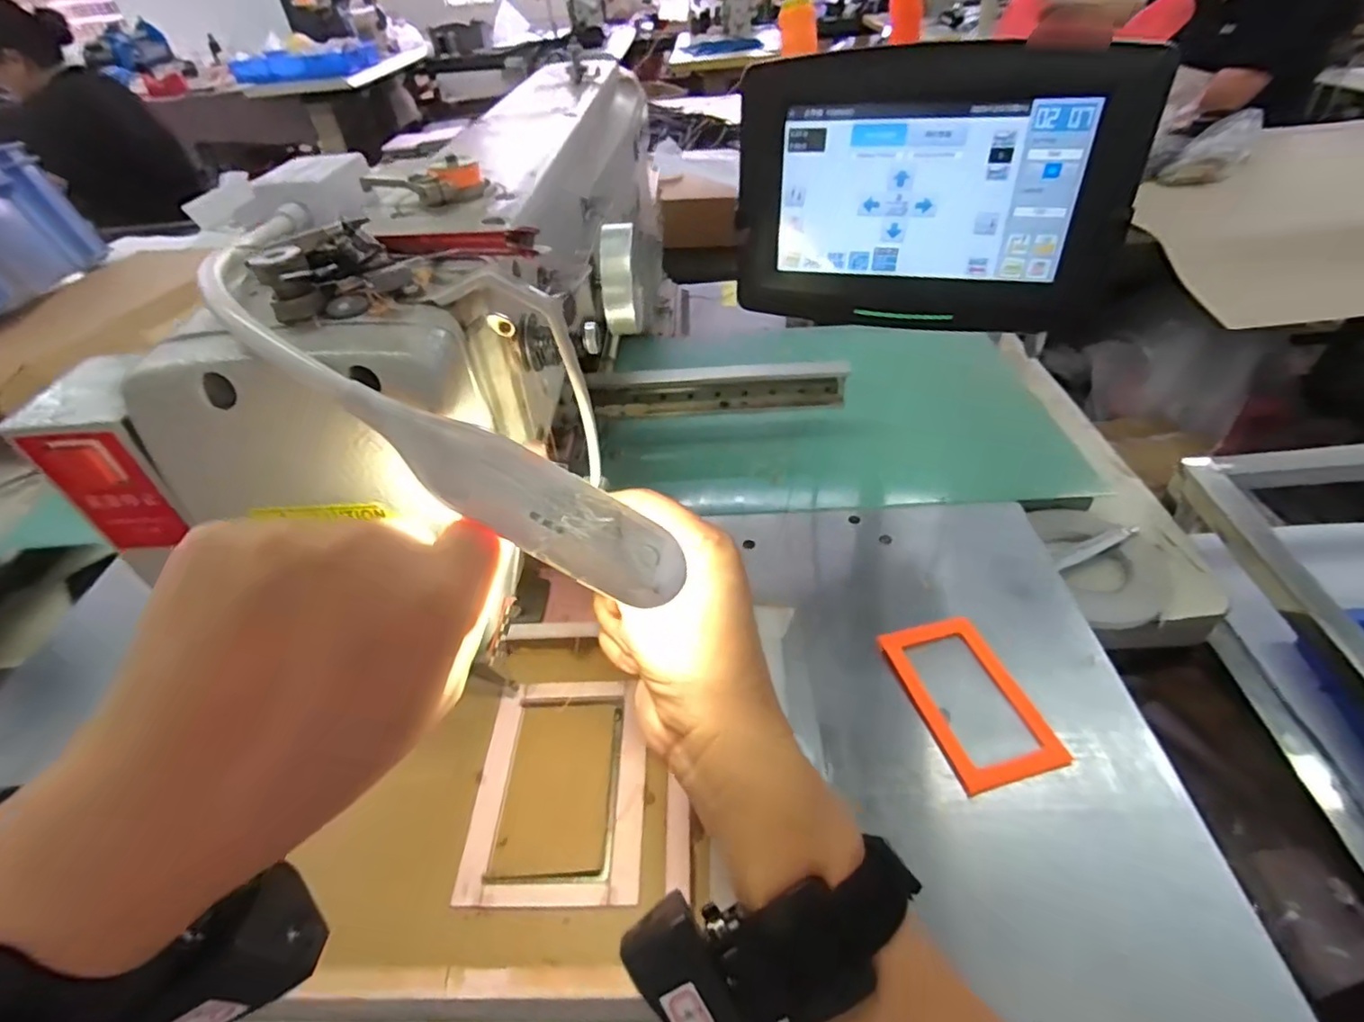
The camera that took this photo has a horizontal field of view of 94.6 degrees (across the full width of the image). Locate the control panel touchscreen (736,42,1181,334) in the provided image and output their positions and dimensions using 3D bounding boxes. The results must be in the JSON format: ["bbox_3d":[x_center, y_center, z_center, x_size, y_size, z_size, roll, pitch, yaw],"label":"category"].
[{"bbox_3d":[0.134,-0.174,0.351,0.203,0.131,0.031,9,45,16],"label":"control panel touchscreen"}]

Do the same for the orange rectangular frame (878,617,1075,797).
[{"bbox_3d":[0.168,0.109,0.373,0.063,0.008,0.102,-13,44,-7],"label":"orange rectangular frame"}]

